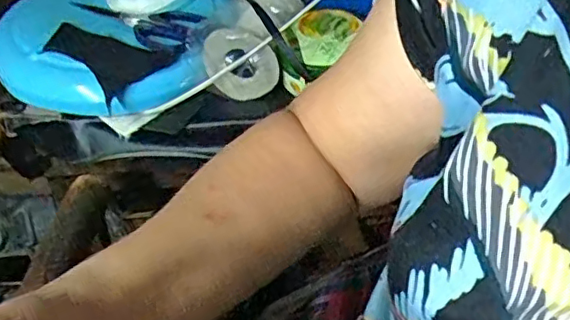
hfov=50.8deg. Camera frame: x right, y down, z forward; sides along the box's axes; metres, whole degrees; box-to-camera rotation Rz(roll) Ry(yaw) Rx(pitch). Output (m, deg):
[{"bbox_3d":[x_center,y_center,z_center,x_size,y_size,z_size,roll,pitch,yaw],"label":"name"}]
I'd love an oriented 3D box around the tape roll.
[{"bbox_3d":[-0.048,-0.108,0.652,0.079,0.083,0.031,-2,41,2],"label":"tape roll"}]

